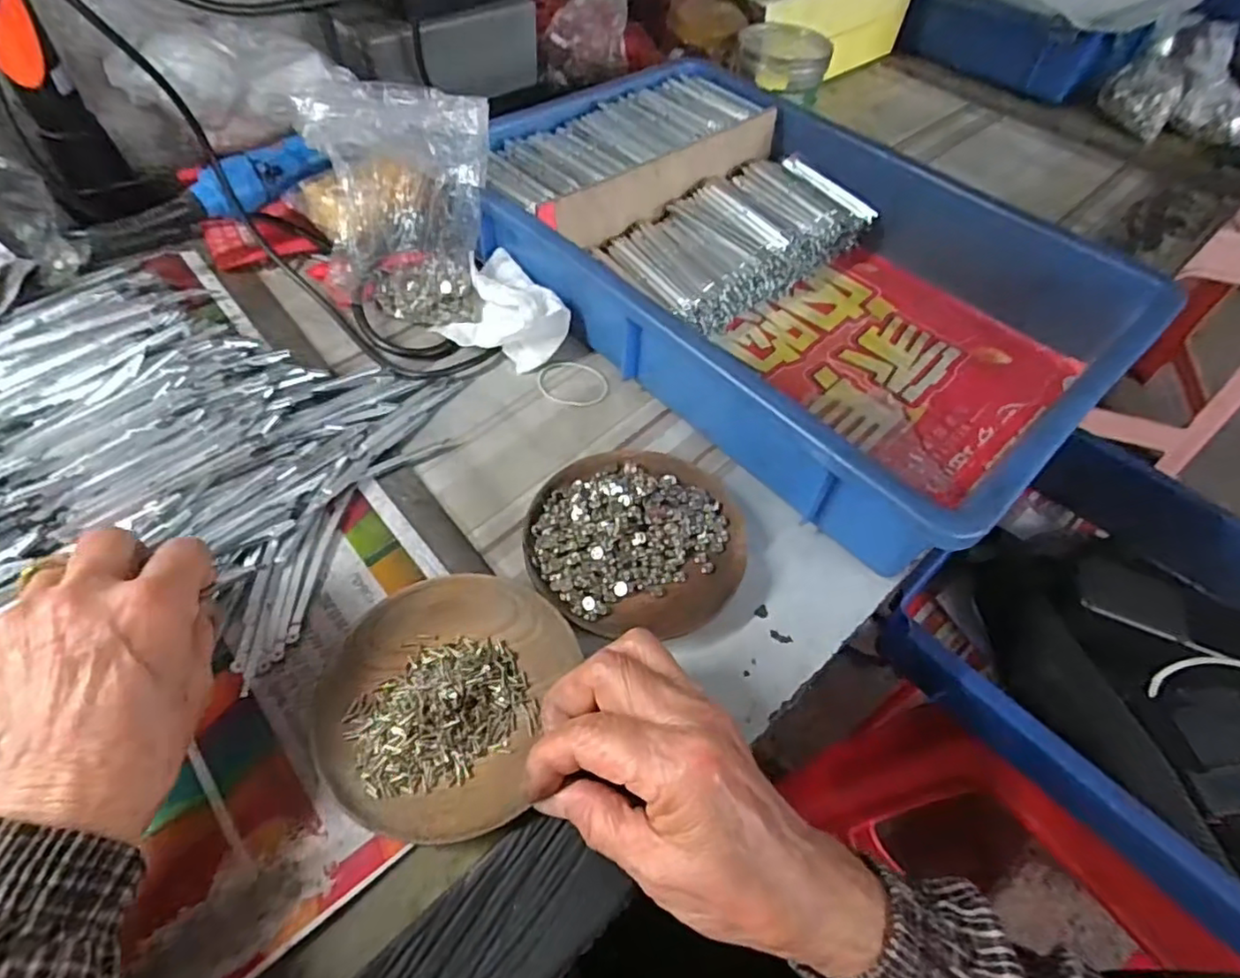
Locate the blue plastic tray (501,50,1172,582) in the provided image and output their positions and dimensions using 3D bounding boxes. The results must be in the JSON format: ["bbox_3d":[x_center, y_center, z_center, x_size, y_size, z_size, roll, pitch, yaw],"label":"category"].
[{"bbox_3d":[0.109,-0.162,0.453,0.299,0.080,0.425,-35,63,-27],"label":"blue plastic tray"}]

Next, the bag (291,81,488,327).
[{"bbox_3d":[-0.141,-0.182,0.415,0.103,0.128,0.069,14,53,5],"label":"bag"}]

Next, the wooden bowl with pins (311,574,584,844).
[{"bbox_3d":[-0.081,0.092,0.286,0.103,0.017,0.112,2,53,-3],"label":"wooden bowl with pins"}]

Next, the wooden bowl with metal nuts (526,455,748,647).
[{"bbox_3d":[0.008,0.025,0.340,0.112,0.025,0.106,2,53,-3],"label":"wooden bowl with metal nuts"}]

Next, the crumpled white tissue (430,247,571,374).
[{"bbox_3d":[-0.082,-0.120,0.427,0.064,0.045,0.088,-33,62,-26],"label":"crumpled white tissue"}]

